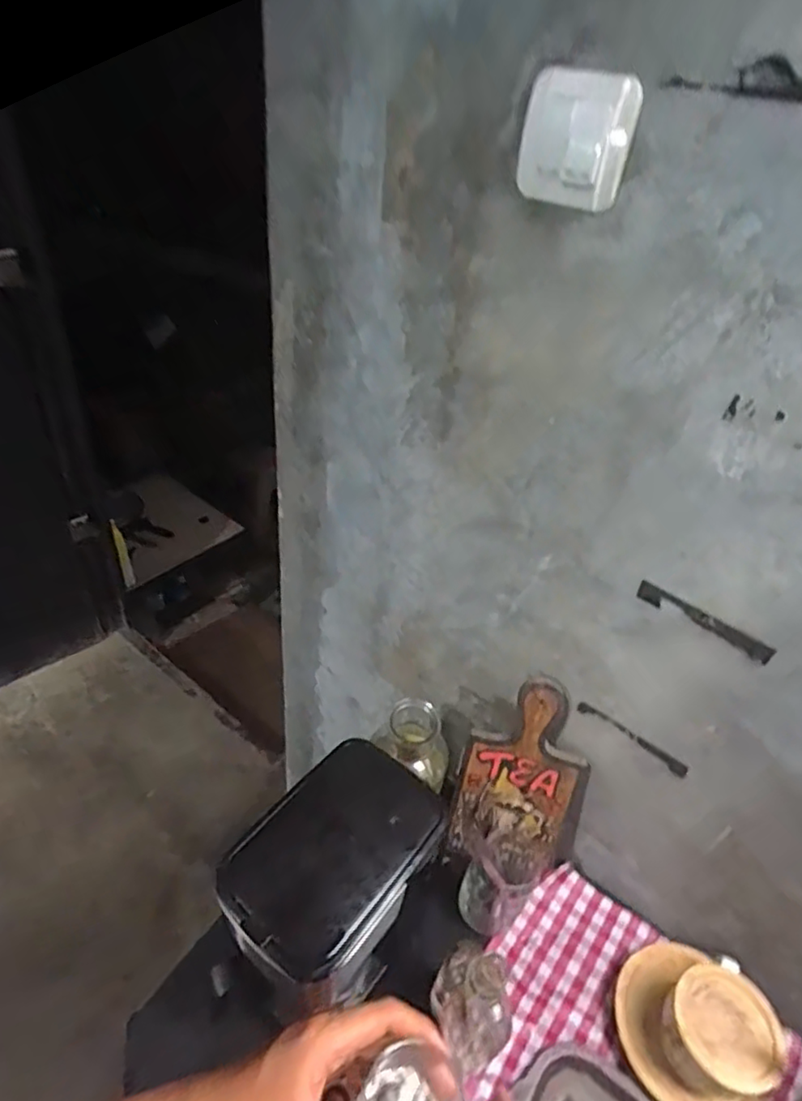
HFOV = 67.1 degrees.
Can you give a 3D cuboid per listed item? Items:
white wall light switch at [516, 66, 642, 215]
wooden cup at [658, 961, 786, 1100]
[{"bbox_3d":[0.125,-0.297,0.441,0.081,0.079,0.010,31,44,27],"label":"white wall light switch"},{"bbox_3d":[0.319,0.484,0.609,0.112,0.064,0.101,-17,44,-27],"label":"wooden cup"}]

